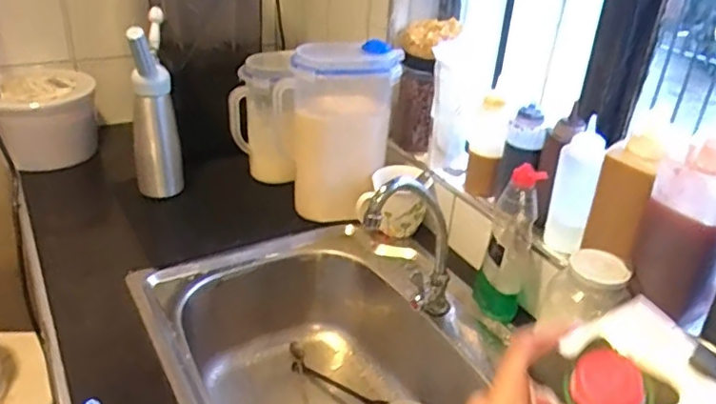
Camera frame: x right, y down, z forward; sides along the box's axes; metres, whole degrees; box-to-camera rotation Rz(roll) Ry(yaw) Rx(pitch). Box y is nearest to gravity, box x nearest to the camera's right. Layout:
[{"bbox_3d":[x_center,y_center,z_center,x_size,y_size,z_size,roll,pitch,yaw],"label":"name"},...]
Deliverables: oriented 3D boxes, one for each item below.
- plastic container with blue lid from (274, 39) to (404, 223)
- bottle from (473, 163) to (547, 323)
[{"bbox_3d":[-0.036,-0.101,1.020,0.184,0.300,0.084,0,29,-9],"label":"plastic container with blue lid"},{"bbox_3d":[0.208,0.049,0.844,0.064,0.210,0.089,12,30,13],"label":"bottle"}]

